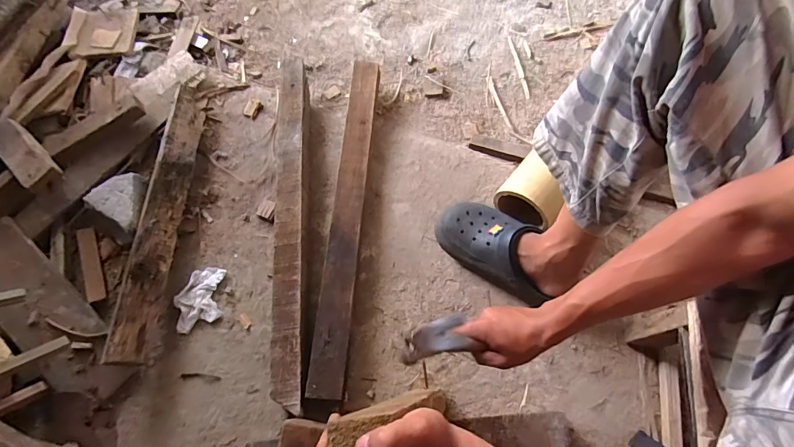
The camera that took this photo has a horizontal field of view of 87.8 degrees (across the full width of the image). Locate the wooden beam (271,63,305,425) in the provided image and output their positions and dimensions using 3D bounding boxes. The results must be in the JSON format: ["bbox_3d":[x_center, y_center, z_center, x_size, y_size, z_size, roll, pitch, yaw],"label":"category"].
[{"bbox_3d":[-0.211,-0.036,0.809,0.060,0.031,0.729,-5,67,0],"label":"wooden beam"}]

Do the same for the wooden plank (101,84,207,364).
[{"bbox_3d":[-0.466,-0.028,0.825,0.068,0.034,0.581,16,63,-32],"label":"wooden plank"}]

